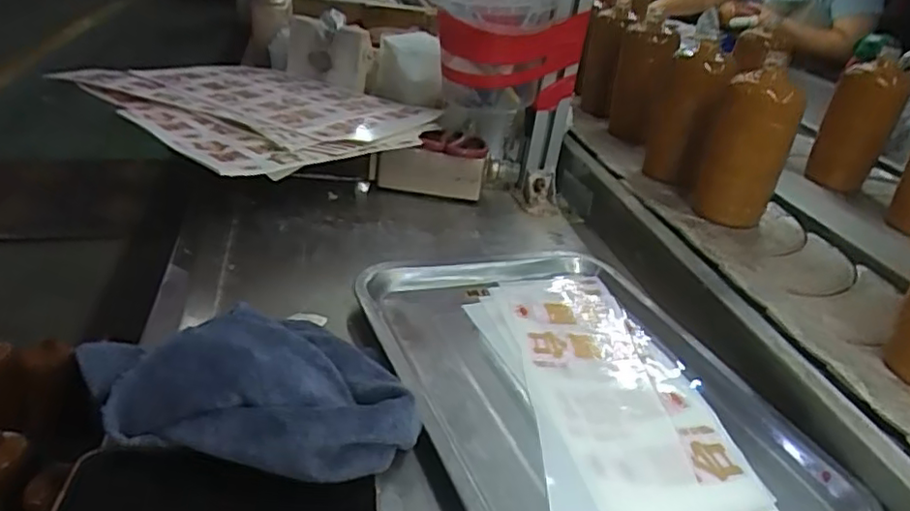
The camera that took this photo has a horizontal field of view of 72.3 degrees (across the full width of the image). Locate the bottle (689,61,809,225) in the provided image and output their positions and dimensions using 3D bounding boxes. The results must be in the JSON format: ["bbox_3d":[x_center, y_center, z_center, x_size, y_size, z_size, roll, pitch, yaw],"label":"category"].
[{"bbox_3d":[0.346,-0.130,0.742,0.085,0.174,0.081,17,30,15],"label":"bottle"}]

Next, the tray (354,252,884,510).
[{"bbox_3d":[0.094,0.097,0.458,0.267,0.033,0.344,-6,32,-24],"label":"tray"}]

